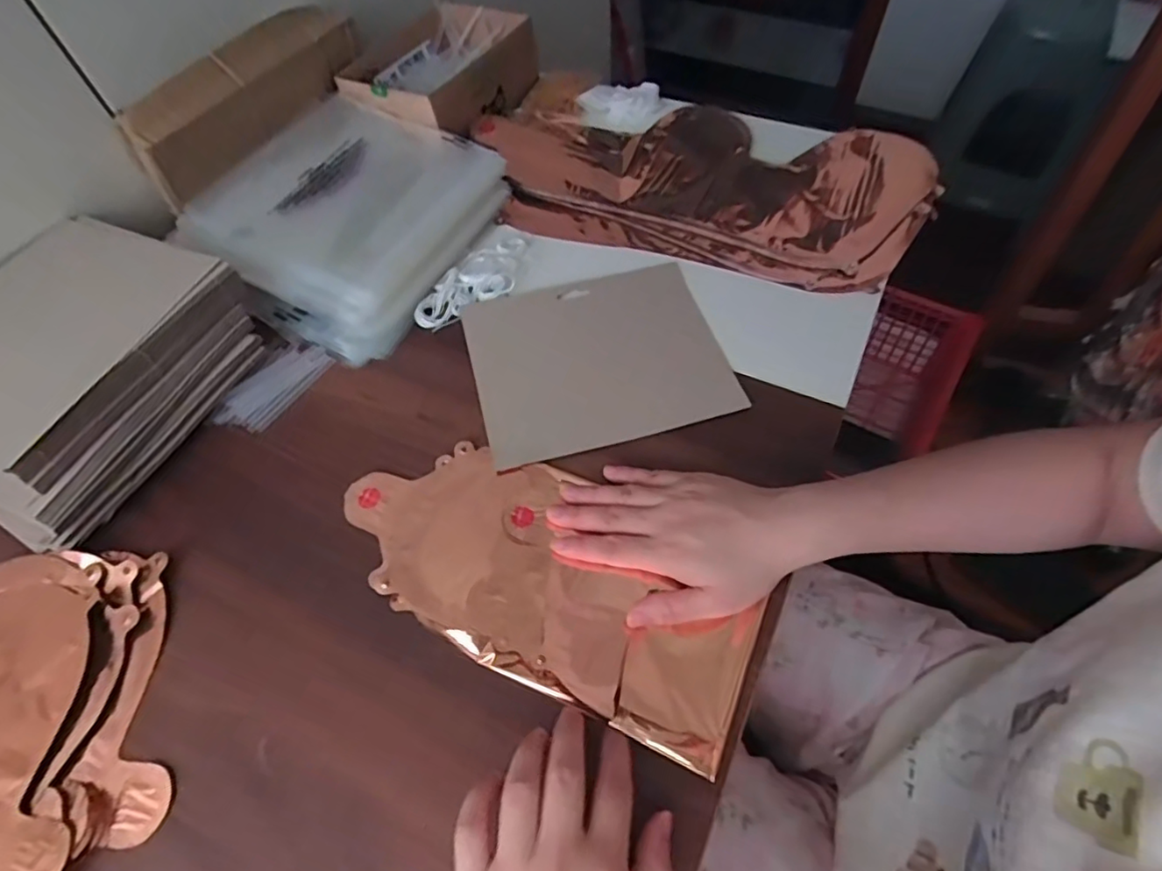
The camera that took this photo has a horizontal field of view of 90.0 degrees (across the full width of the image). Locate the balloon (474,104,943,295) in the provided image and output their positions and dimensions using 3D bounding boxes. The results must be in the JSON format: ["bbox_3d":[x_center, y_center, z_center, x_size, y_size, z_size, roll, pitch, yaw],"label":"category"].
[{"bbox_3d":[0.115,-0.246,0.559,0.426,0.045,0.230,15,60,9],"label":"balloon"}]

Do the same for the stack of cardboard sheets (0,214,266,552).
[{"bbox_3d":[-0.370,-0.049,0.429,0.172,0.077,0.212,21,62,16],"label":"stack of cardboard sheets"}]

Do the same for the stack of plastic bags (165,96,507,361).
[{"bbox_3d":[-0.210,-0.195,0.518,0.206,0.058,0.234,20,62,15],"label":"stack of plastic bags"}]

